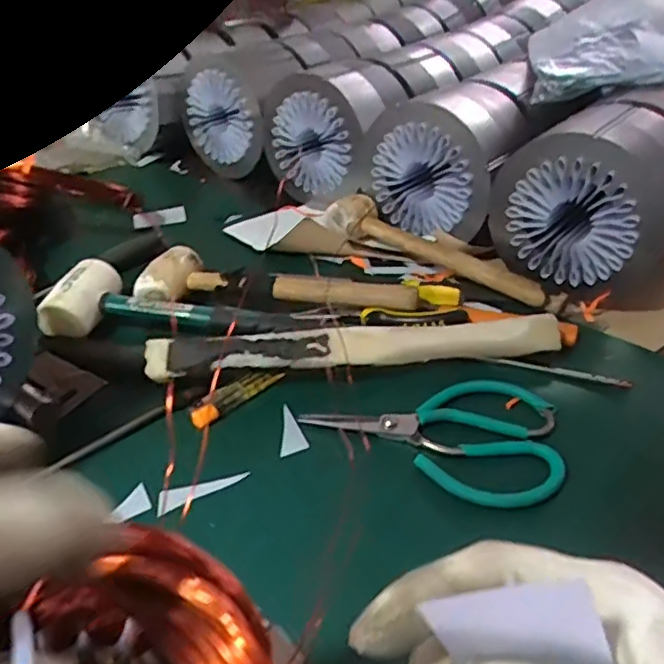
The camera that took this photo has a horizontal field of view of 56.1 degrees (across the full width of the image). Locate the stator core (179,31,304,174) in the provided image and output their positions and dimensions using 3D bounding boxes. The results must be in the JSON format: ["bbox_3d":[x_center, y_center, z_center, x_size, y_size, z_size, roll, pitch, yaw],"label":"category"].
[{"bbox_3d":[-0.113,-0.302,0.845,0.148,0.137,0.110,23,45,27],"label":"stator core"}]

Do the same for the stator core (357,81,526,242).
[{"bbox_3d":[0.116,-0.192,0.673,0.163,0.126,0.116,23,45,26],"label":"stator core"}]

